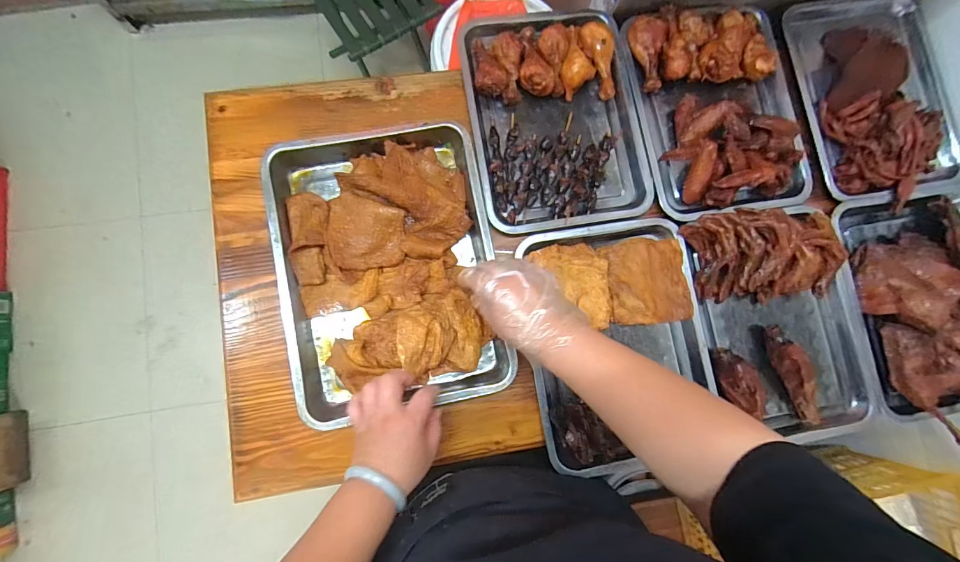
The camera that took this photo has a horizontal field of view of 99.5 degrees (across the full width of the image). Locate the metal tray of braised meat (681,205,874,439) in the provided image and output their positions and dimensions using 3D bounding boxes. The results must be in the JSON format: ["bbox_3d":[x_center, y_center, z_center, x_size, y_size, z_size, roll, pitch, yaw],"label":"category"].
[{"bbox_3d":[0.460,0.058,0.612,0.246,0.086,0.345,-11,84,-5],"label":"metal tray of braised meat"}]

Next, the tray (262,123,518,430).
[{"bbox_3d":[-0.126,-0.020,0.576,0.285,0.056,0.381,-10,84,-5],"label":"tray"}]

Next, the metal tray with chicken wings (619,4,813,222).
[{"bbox_3d":[0.381,-0.278,0.647,0.258,0.080,0.337,-11,84,-5],"label":"metal tray with chicken wings"}]

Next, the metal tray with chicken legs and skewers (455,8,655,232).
[{"bbox_3d":[0.117,-0.254,0.629,0.260,0.047,0.344,-10,84,-5],"label":"metal tray with chicken legs and skewers"}]

